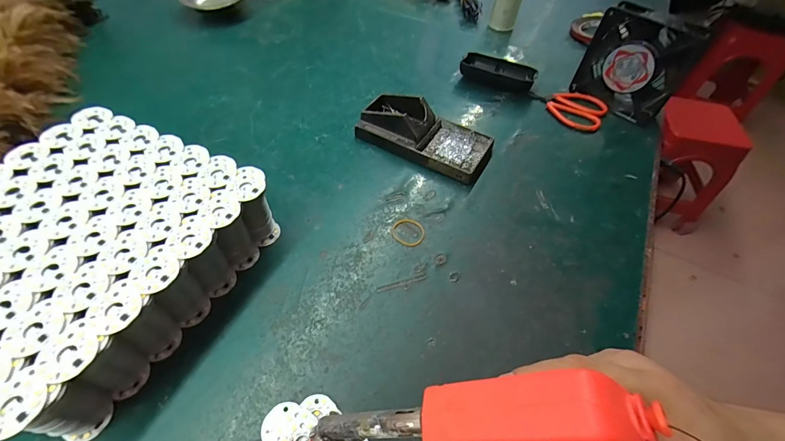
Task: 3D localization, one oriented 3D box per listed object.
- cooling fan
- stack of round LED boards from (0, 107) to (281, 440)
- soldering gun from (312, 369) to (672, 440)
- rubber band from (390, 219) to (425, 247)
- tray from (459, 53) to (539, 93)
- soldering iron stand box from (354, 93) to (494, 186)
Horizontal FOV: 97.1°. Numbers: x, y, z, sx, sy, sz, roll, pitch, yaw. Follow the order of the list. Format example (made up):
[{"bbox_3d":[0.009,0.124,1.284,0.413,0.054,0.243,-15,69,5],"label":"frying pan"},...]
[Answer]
[{"bbox_3d":[0.323,-0.205,0.466,0.043,0.120,0.126,-31,61,-24],"label":"cooling fan"},{"bbox_3d":[-0.246,0.022,0.287,0.210,0.072,0.212,22,55,12],"label":"stack of round LED boards"},{"bbox_3d":[0.027,0.100,0.170,0.164,0.031,0.029,-24,44,32],"label":"soldering gun"},{"bbox_3d":[0.016,0.011,0.357,0.035,0.004,0.033,2,53,-3],"label":"rubber band"},{"bbox_3d":[0.159,-0.222,0.527,0.109,0.027,0.050,26,56,15],"label":"tray"},{"bbox_3d":[0.040,-0.109,0.427,0.168,0.040,0.089,23,55,13],"label":"soldering iron stand box"}]

